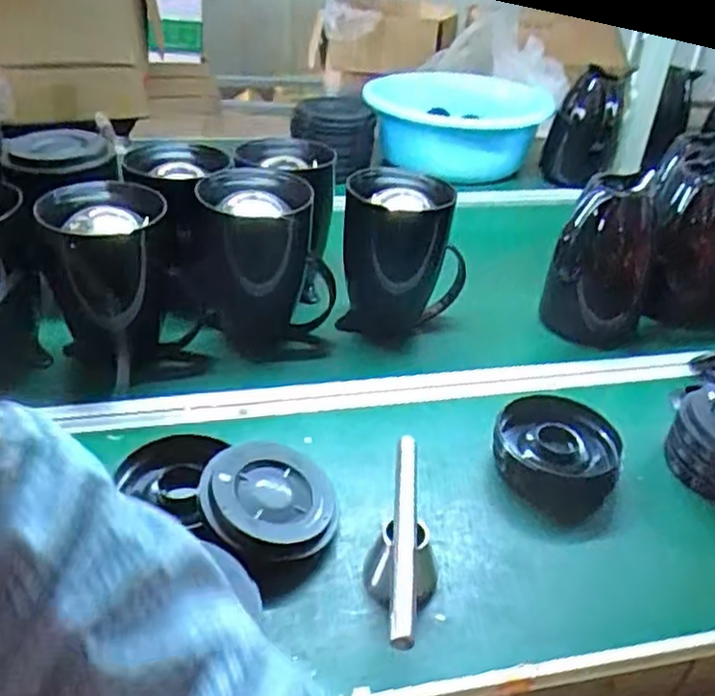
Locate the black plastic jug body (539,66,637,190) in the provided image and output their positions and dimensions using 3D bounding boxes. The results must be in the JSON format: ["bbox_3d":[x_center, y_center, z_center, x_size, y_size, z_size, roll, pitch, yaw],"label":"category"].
[{"bbox_3d":[0.429,-0.417,1.360,0.135,0.187,0.115,13,34,12],"label":"black plastic jug body"}]

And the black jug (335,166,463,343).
[{"bbox_3d":[0.056,-0.128,0.901,0.132,0.171,0.118,23,37,24],"label":"black jug"}]

